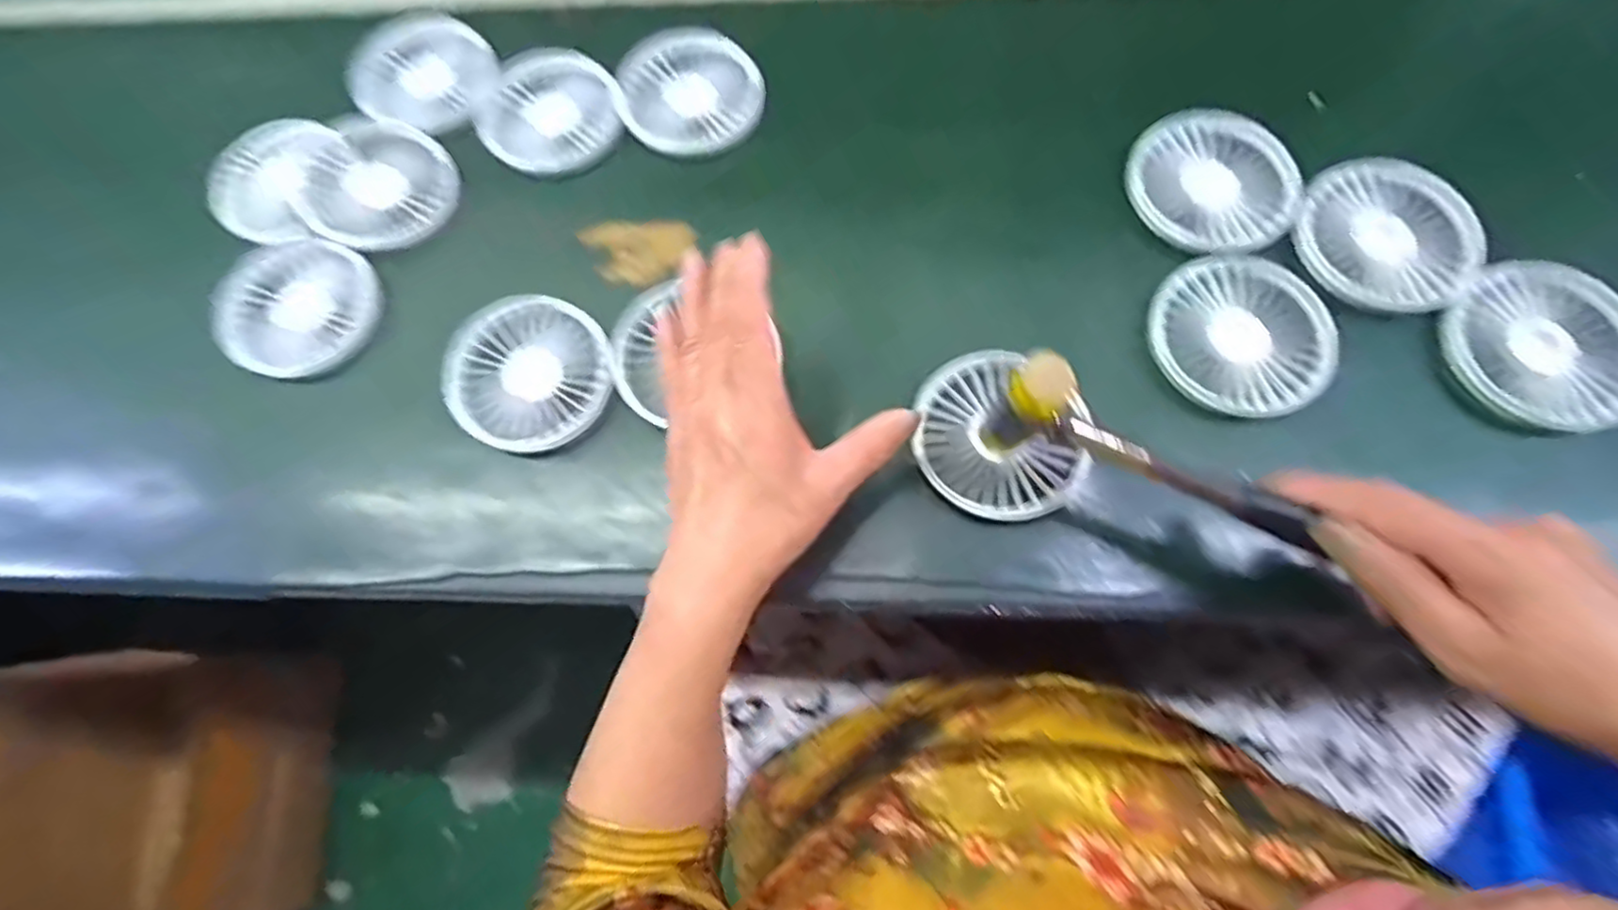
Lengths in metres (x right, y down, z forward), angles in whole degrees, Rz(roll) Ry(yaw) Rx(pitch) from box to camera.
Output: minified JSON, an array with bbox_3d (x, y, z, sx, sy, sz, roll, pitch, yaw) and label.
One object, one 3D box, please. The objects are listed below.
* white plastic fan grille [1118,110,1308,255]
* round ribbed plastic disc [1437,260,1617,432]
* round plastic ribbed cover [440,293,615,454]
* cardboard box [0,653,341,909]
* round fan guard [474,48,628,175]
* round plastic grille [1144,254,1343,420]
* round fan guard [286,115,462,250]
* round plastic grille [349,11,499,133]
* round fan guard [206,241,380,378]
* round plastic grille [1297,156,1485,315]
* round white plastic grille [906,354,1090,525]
[{"bbox_3d":[0.228,-0.157,0.394,0.087,0.012,0.091,-1,71,3],"label":"white plastic fan grille"},{"bbox_3d":[0.376,-0.054,0.353,0.085,0.014,0.090,-1,71,3],"label":"round ribbed plastic disc"},{"bbox_3d":[-0.158,-0.047,0.392,0.088,0.015,0.088,-1,71,3],"label":"round plastic ribbed cover"},{"bbox_3d":[-0.815,0.430,0.861,0.310,0.214,0.346,-9,71,0],"label":"cardboard box"},{"bbox_3d":[-0.170,-0.224,0.448,0.085,0.016,0.093,-1,71,3],"label":"round fan guard"},{"bbox_3d":[0.230,-0.064,0.368,0.092,0.015,0.088,-1,71,3],"label":"round plastic grille"},{"bbox_3d":[-0.275,-0.172,0.438,0.101,0.016,0.086,34,76,14],"label":"round fan guard"},{"bbox_3d":[-0.257,-0.256,0.458,0.092,0.008,0.083,18,73,9],"label":"round plastic grille"},{"bbox_3d":[-0.310,-0.088,0.414,0.097,0.019,0.080,5,71,5],"label":"round fan guard"},{"bbox_3d":[0.312,-0.119,0.375,0.089,0.012,0.084,39,77,15],"label":"round plastic grille"},{"bbox_3d":[0.100,-0.011,0.362,0.083,0.011,0.090,9,72,6],"label":"round white plastic grille"}]

